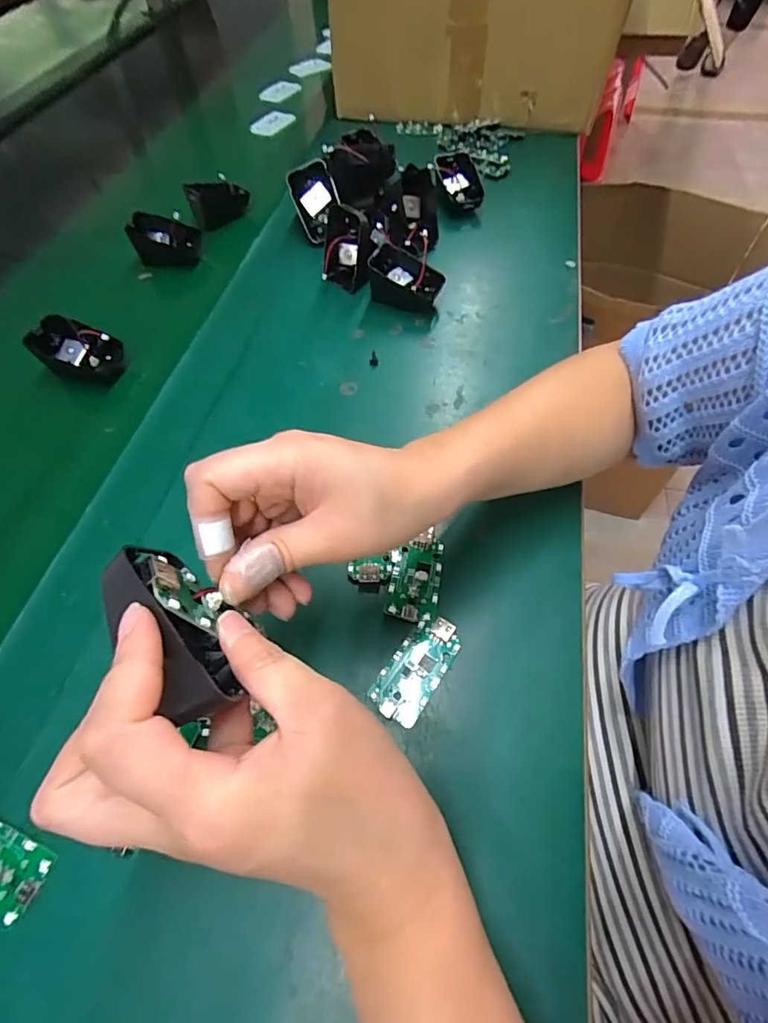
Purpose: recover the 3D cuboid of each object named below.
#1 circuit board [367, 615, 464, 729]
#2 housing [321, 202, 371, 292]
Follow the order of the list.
[{"bbox_3d":[0.020,0.091,0.286,0.032,0.008,0.064,29,63,20],"label":"circuit board"},{"bbox_3d":[-0.036,-0.251,0.466,0.047,0.069,0.032,32,42,21],"label":"housing"}]

